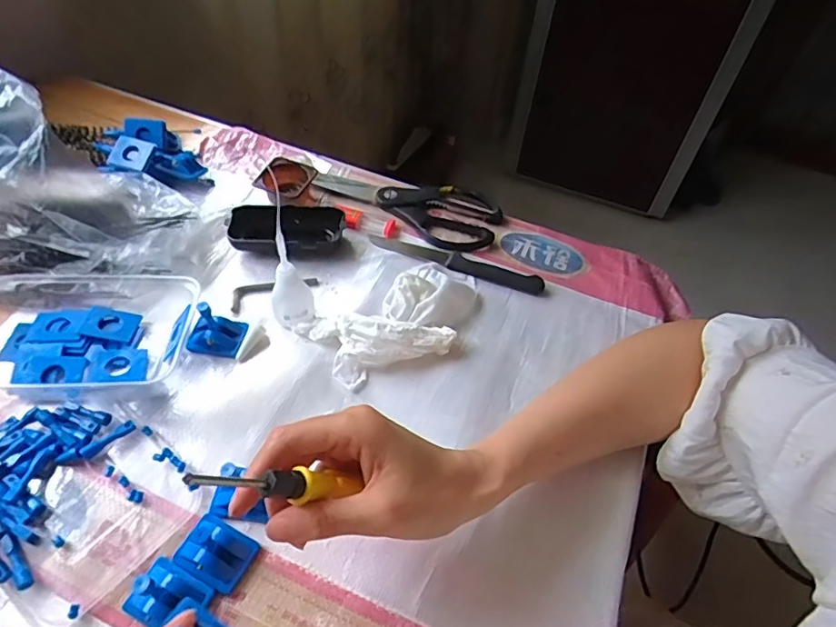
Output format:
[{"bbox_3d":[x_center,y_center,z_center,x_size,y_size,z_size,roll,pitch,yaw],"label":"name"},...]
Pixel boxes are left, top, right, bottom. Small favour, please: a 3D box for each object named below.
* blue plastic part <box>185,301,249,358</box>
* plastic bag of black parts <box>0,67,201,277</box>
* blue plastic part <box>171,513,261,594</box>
[{"bbox_3d":[-0.167,0.009,0.439,0.043,0.045,0.032,9,50,2],"label":"blue plastic part"},{"bbox_3d":[-0.327,-0.115,0.461,0.232,0.134,0.136,-4,51,-9],"label":"plastic bag of black parts"},{"bbox_3d":[-0.129,0.150,0.343,0.045,0.021,0.034,24,52,14],"label":"blue plastic part"}]

